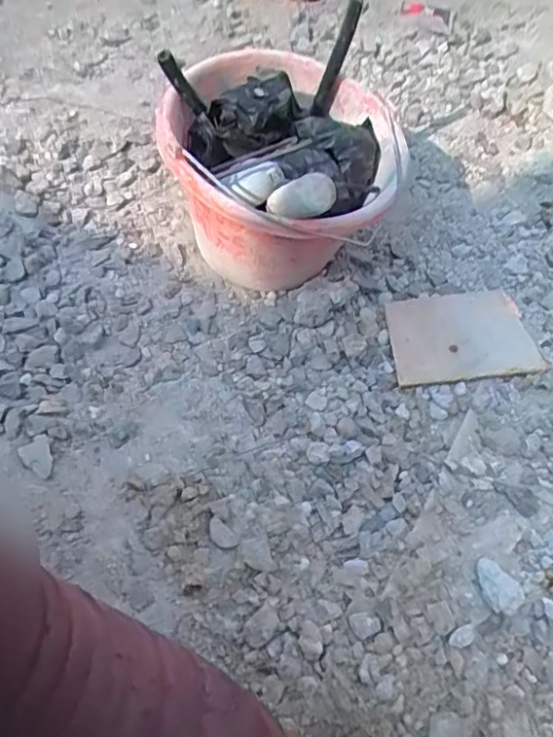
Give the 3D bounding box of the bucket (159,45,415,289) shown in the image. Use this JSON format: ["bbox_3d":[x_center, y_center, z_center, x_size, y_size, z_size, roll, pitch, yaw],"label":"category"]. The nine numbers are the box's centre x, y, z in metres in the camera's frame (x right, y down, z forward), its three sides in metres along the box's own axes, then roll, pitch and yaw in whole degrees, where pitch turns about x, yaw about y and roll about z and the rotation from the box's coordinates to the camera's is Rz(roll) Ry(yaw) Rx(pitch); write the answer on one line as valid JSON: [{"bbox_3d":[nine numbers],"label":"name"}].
[{"bbox_3d":[0.011,-0.201,0.607,0.222,0.187,0.222,1,63,-2],"label":"bucket"}]

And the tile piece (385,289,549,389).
[{"bbox_3d":[0.204,-0.039,0.643,0.150,0.013,0.106,-4,62,-2],"label":"tile piece"}]

